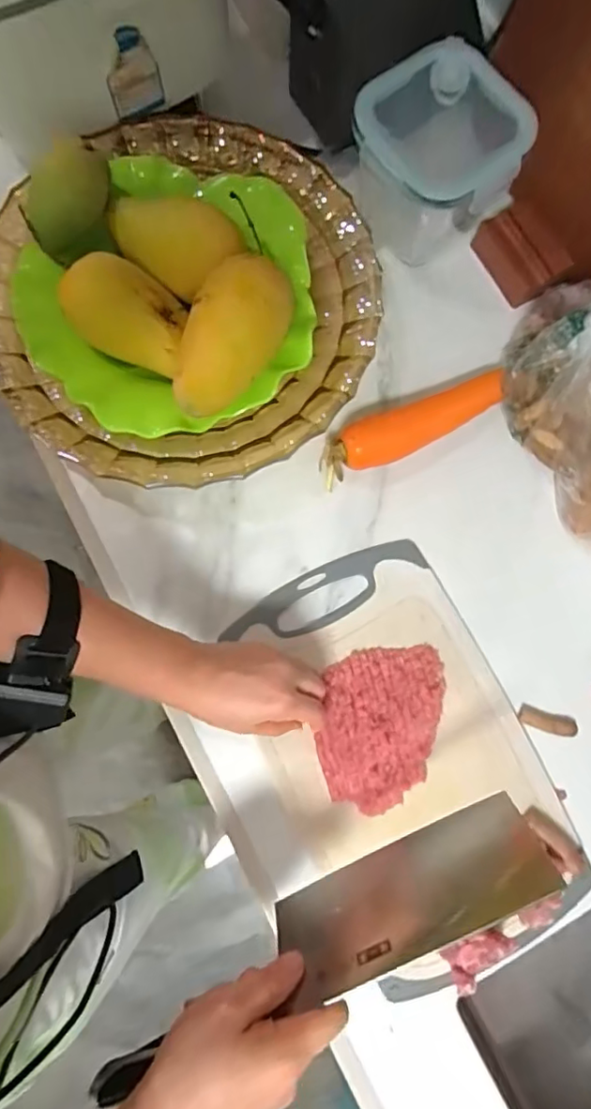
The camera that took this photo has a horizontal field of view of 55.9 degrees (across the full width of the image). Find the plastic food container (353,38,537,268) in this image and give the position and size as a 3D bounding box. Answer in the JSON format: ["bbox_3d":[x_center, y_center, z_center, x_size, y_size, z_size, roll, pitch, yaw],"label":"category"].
[{"bbox_3d":[0.135,-0.364,0.521,0.142,0.108,0.133,-34,82,-7],"label":"plastic food container"}]

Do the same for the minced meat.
[{"bbox_3d":[0.072,0.144,0.472,0.098,0.013,0.134,9,80,0],"label":"minced meat"}]

